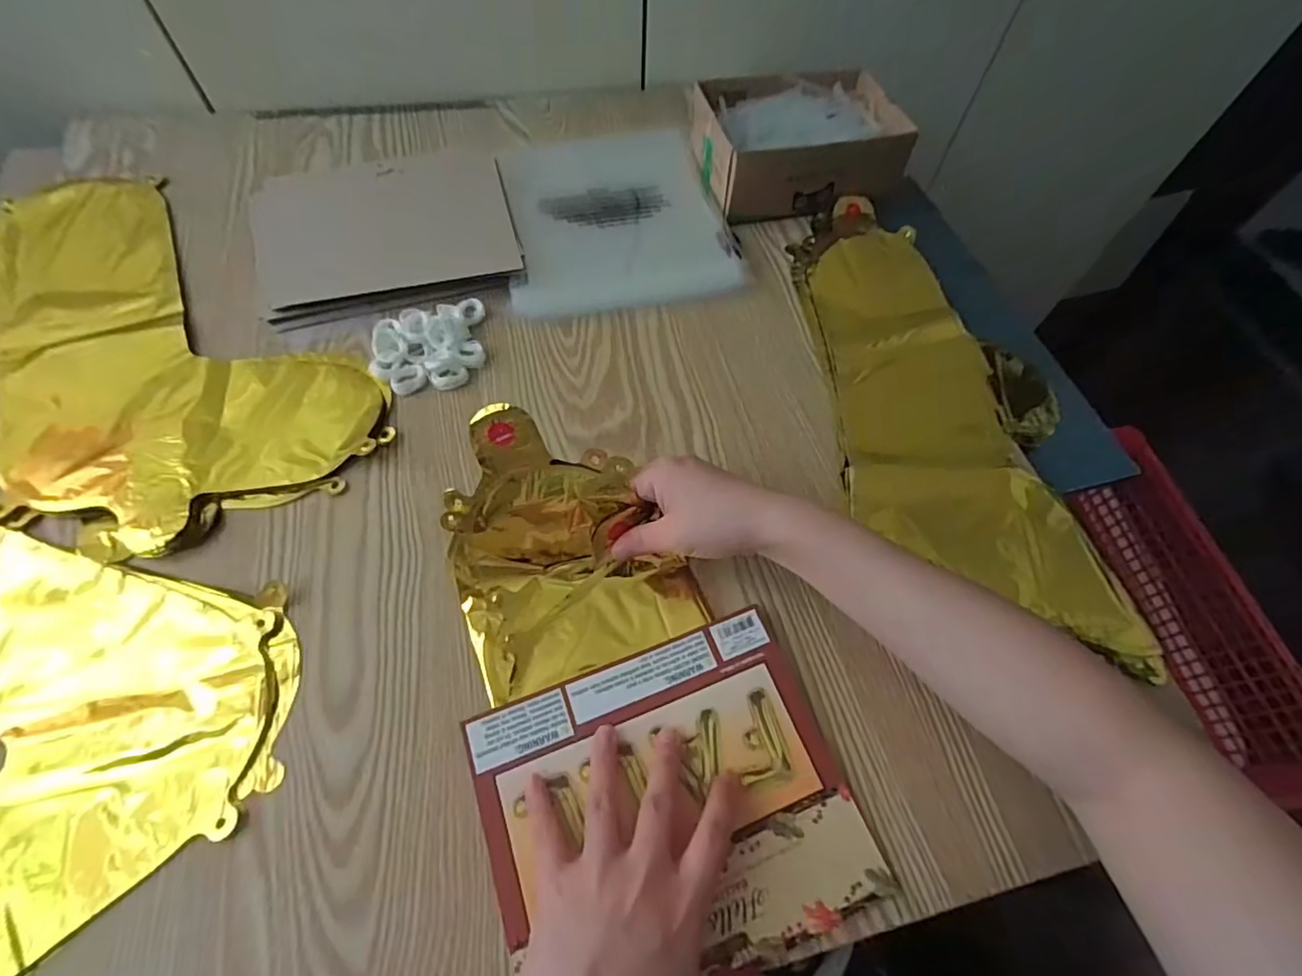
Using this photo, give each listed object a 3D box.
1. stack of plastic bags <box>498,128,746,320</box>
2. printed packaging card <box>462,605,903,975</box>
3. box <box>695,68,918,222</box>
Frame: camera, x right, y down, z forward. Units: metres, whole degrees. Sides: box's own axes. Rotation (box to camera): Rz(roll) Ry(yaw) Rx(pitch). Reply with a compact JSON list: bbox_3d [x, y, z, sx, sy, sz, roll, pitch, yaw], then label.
[{"bbox_3d":[-0.038,-0.267,0.551,0.198,0.017,0.234,-11,62,-9],"label":"stack of plastic bags"},{"bbox_3d":[0.011,0.173,0.317,0.193,0.009,0.165,-18,63,-13],"label":"printed packaging card"},{"bbox_3d":[0.143,-0.336,0.566,0.194,0.065,0.132,-17,63,-12],"label":"box"}]

